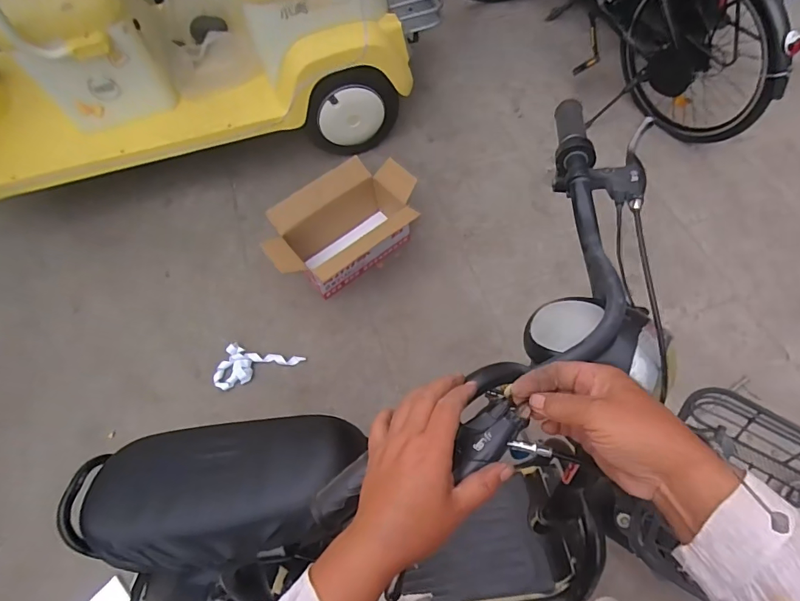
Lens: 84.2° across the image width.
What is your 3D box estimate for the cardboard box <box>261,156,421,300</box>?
[{"bbox_3d":[-0.201,-0.255,1.604,0.553,0.239,0.323,-34,66,-13],"label":"cardboard box"}]

